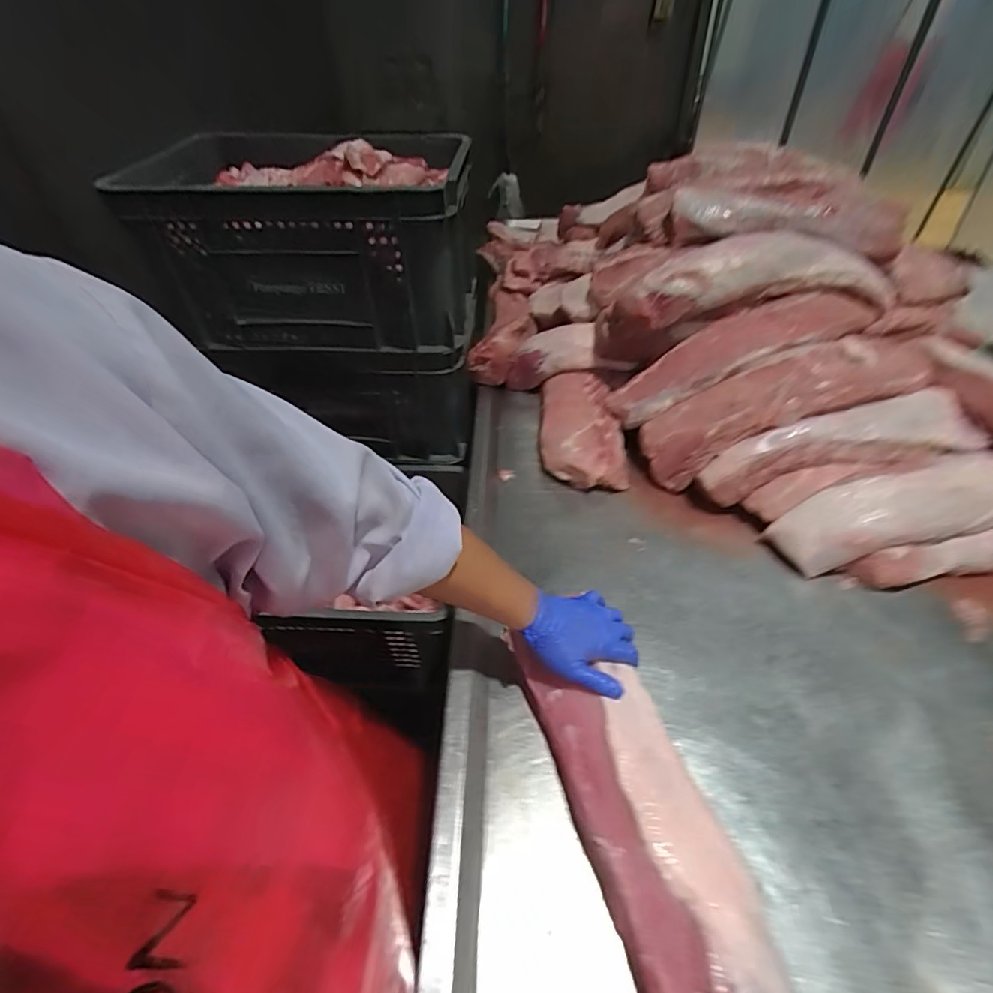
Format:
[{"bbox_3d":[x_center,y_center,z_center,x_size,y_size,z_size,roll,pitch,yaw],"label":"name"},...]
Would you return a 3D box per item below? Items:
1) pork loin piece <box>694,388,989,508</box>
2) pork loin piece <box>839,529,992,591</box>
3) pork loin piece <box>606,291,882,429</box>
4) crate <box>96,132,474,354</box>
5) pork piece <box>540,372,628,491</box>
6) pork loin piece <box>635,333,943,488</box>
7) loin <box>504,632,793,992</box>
[{"bbox_3d":[0.538,-0.082,0.799,0.429,0.092,0.108,-14,45,4],"label":"pork loin piece"},{"bbox_3d":[0.727,0.087,0.747,0.430,0.055,0.074,-6,45,-6],"label":"pork loin piece"},{"bbox_3d":[0.428,-0.248,0.886,0.474,0.091,0.113,-24,46,5],"label":"pork loin piece"},{"bbox_3d":[-0.293,-0.442,0.900,0.483,0.270,0.344,1,46,3],"label":"crate"},{"bbox_3d":[0.157,-0.128,0.951,0.146,0.069,0.279,1,44,1],"label":"pork piece"},{"bbox_3d":[0.492,-0.173,0.842,0.510,0.129,0.137,-22,45,7],"label":"pork loin piece"},{"bbox_3d":[0.142,0.310,0.486,0.128,0.051,0.370,-14,43,-14],"label":"loin"}]

